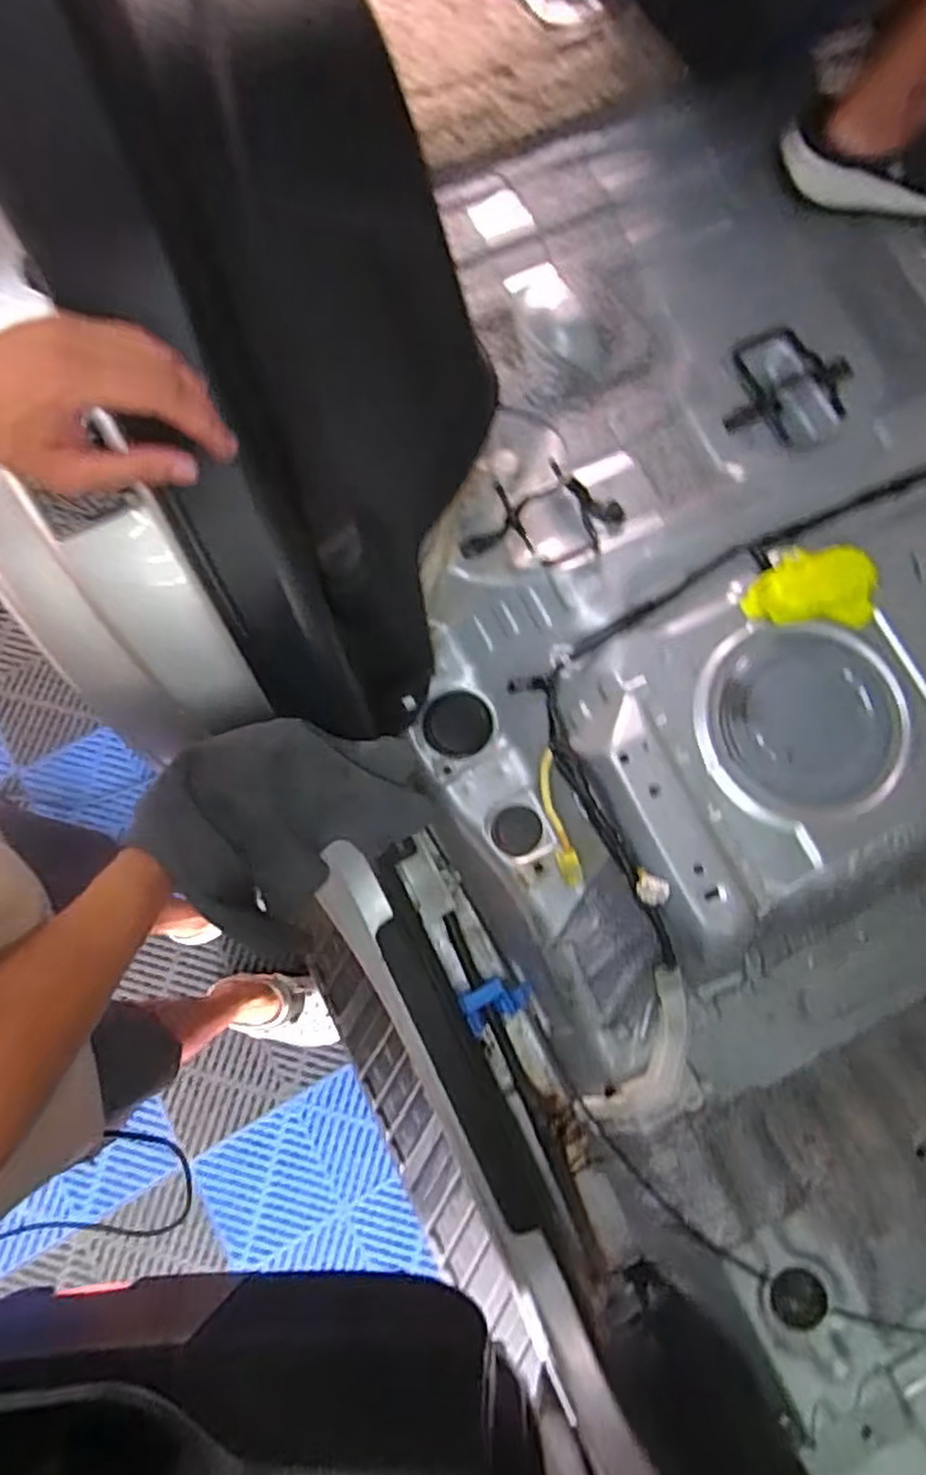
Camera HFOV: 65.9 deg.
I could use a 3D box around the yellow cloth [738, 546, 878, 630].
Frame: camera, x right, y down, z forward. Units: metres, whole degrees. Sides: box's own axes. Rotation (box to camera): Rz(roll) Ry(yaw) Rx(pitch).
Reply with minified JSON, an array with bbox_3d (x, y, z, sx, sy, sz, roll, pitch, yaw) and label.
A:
[{"bbox_3d":[0.343,-0.148,0.702,0.125,0.030,0.068,3,76,-1],"label":"yellow cloth"}]

